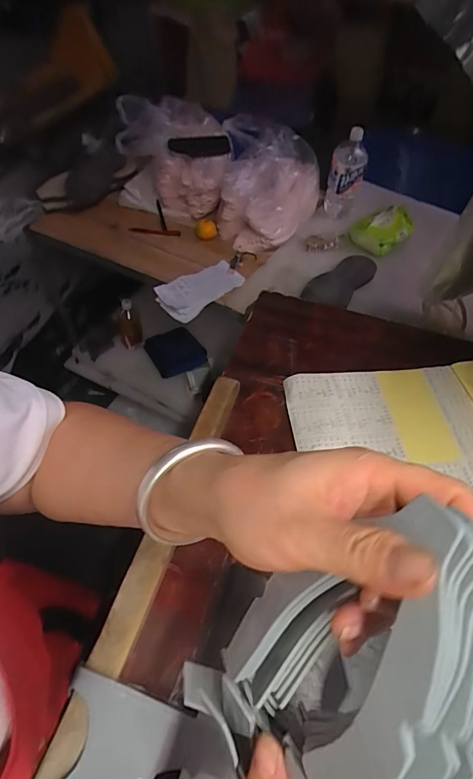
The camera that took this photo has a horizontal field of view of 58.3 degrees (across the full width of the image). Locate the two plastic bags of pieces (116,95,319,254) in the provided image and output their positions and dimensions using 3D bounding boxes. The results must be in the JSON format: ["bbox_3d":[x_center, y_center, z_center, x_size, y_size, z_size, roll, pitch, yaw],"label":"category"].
[{"bbox_3d":[-0.050,-0.599,1.164,0.554,0.218,0.319,24,58,14],"label":"two plastic bags of pieces"}]

